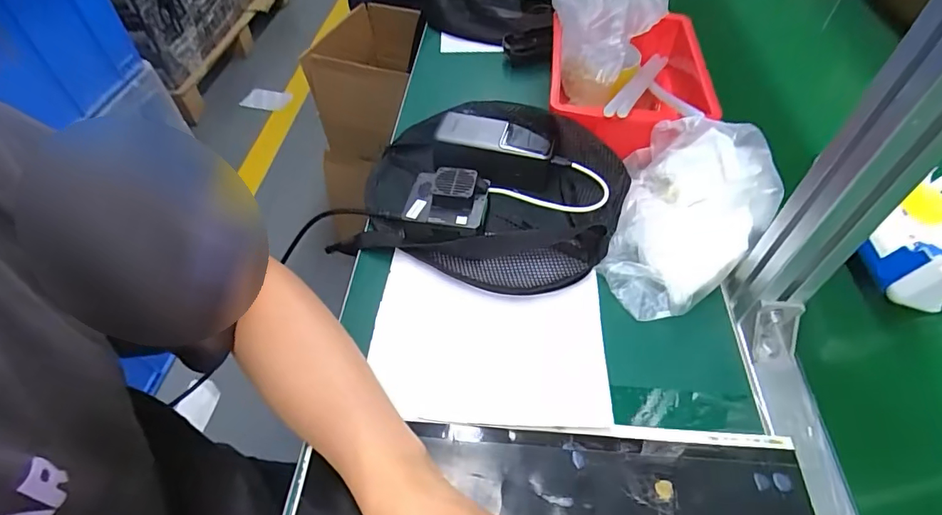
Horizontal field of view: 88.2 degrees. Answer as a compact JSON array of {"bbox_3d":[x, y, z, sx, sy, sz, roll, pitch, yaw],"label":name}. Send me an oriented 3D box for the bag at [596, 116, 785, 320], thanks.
[{"bbox_3d":[0.198,-0.041,0.450,0.135,0.091,0.184,23,55,18],"label":"bag"}]

